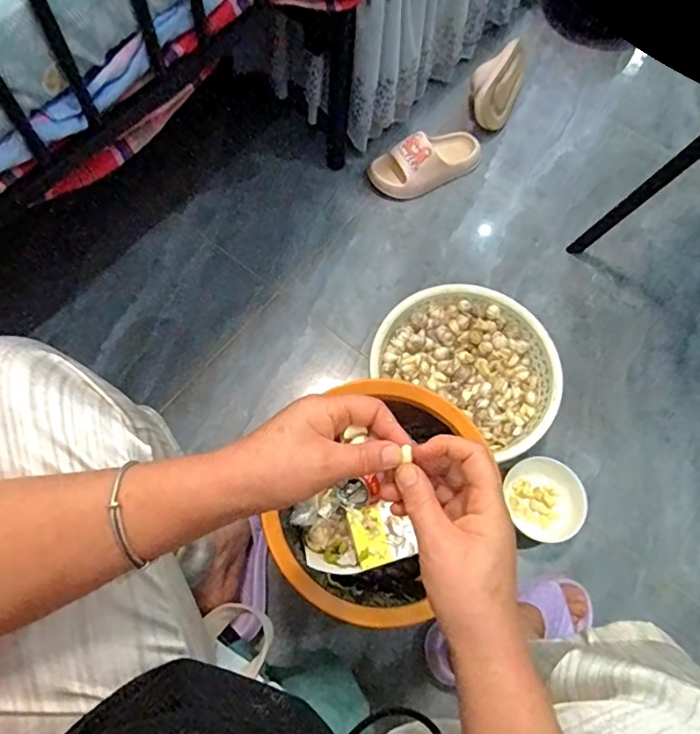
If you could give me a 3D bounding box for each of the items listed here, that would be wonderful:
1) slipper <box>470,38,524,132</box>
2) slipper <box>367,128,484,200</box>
[{"bbox_3d":[0.310,-0.598,1.114,0.098,0.092,0.221,19,69,8],"label":"slipper"},{"bbox_3d":[0.157,-0.410,1.050,0.234,0.074,0.095,-22,69,-8],"label":"slipper"}]

